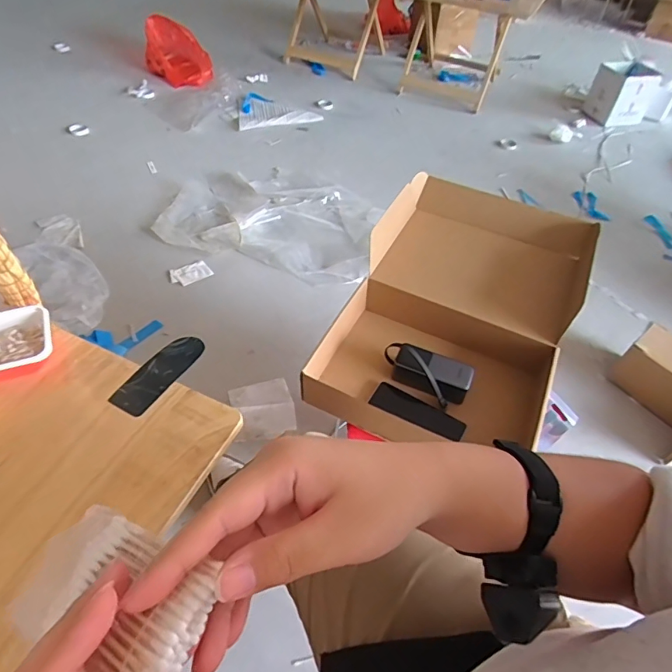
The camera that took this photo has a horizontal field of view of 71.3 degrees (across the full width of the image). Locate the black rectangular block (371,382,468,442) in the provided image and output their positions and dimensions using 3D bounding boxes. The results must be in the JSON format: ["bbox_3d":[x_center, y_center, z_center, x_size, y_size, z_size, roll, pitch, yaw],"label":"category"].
[{"bbox_3d":[0.142,0.131,0.813,0.165,0.022,0.043,27,53,19],"label":"black rectangular block"}]

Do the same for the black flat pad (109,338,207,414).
[{"bbox_3d":[-0.276,0.056,0.743,0.067,0.008,0.167,23,47,19],"label":"black flat pad"}]

